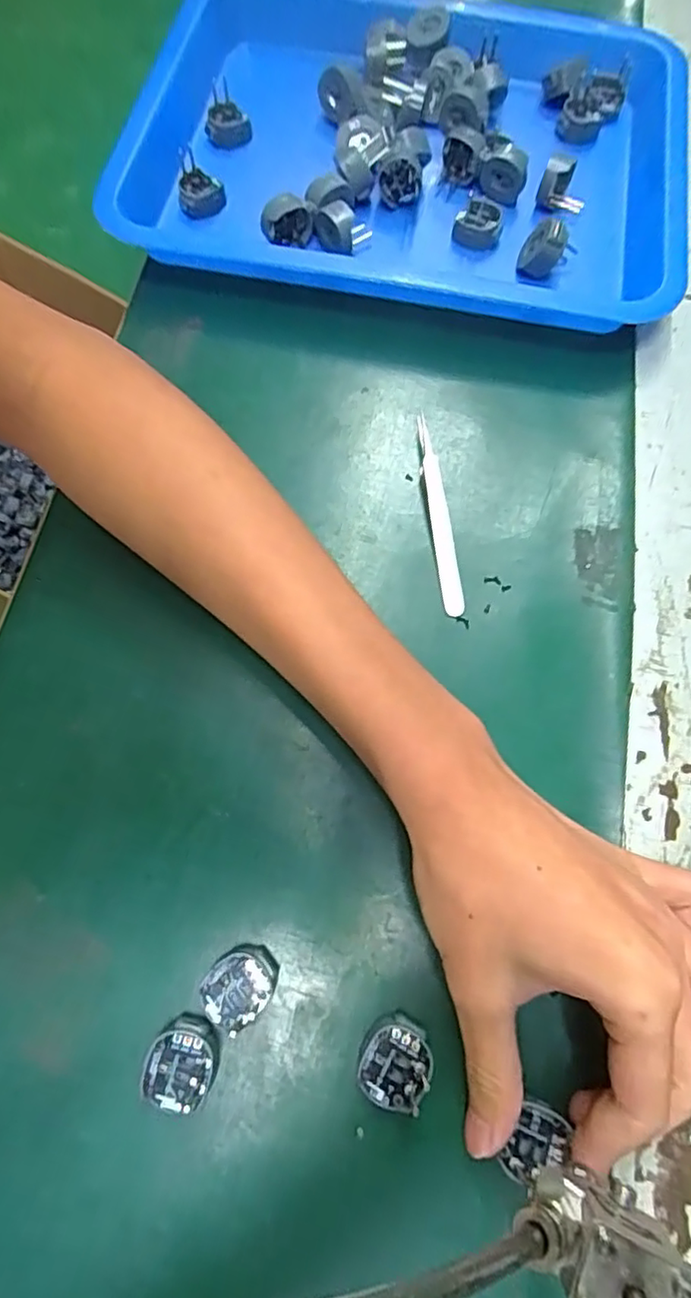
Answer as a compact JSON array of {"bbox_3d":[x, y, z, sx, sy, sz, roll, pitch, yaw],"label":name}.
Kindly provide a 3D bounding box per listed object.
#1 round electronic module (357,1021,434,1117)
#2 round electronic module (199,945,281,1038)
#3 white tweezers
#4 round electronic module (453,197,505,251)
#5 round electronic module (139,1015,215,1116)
[{"bbox_3d":[0.018,0.155,0.223,0.025,0.006,0.027,0,70,0],"label":"round electronic module"},{"bbox_3d":[-0.040,0.130,0.232,0.030,0.008,0.024,-40,75,-13],"label":"round electronic module"},{"bbox_3d":[0.046,-0.072,0.305,0.010,0.010,0.115,-6,70,-3],"label":"white tweezers"},{"bbox_3d":[0.081,-0.257,0.363,0.028,0.012,0.028,0,70,0],"label":"round electronic module"},{"bbox_3d":[-0.061,0.154,0.223,0.024,0.010,0.028,14,70,5],"label":"round electronic module"}]

